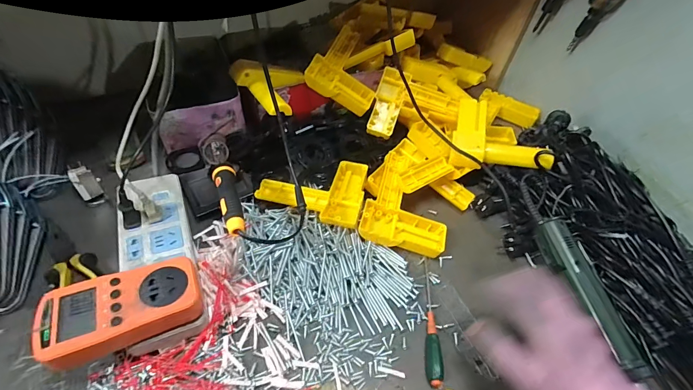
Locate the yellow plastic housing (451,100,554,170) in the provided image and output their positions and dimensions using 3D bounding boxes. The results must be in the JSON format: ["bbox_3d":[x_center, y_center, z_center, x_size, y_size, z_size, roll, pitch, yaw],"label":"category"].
[{"bbox_3d":[0.233,-0.090,0.514,0.140,0.056,0.112,6,50,-1],"label":"yellow plastic housing"}]

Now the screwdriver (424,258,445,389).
[{"bbox_3d":[0.098,0.139,0.382,0.019,0.017,0.146,6,50,-1],"label":"screwdriver"}]

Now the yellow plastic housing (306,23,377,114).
[{"bbox_3d":[0.008,-0.210,0.559,0.114,0.023,0.145,36,63,-11],"label":"yellow plastic housing"}]

